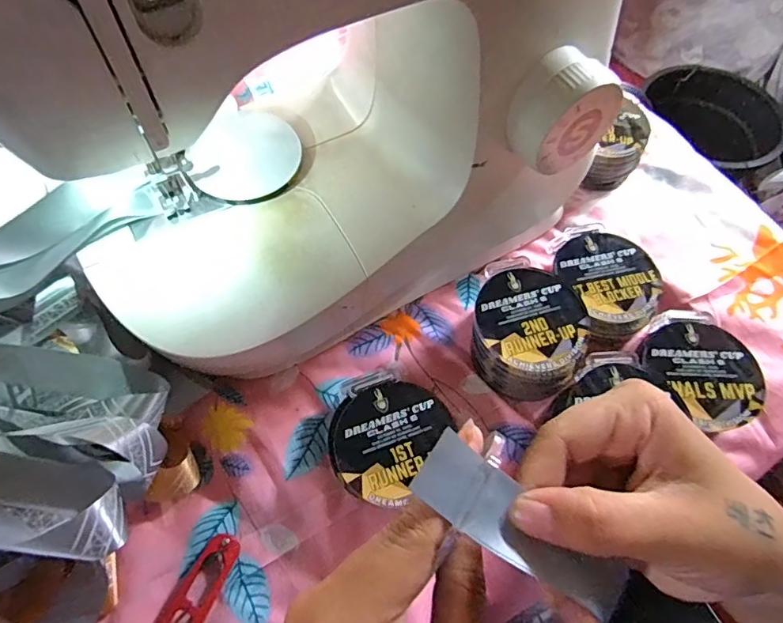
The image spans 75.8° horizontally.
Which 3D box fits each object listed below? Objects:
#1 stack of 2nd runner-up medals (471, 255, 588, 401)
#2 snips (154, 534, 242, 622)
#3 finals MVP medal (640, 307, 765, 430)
[{"bbox_3d":[0.091,0.015,0.353,0.073,0.047,0.087,20,65,6],"label":"stack of 2nd runner-up medals"},{"bbox_3d":[-0.119,0.176,0.277,0.025,0.007,0.103,24,65,8],"label":"snips"},{"bbox_3d":[0.206,0.035,0.336,0.076,0.014,0.085,16,65,4],"label":"finals MVP medal"}]

